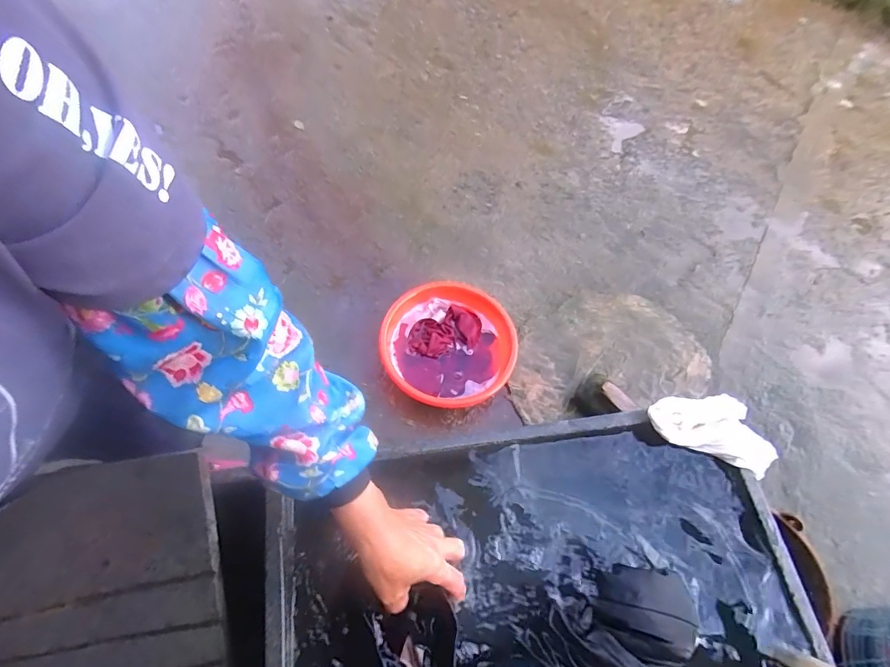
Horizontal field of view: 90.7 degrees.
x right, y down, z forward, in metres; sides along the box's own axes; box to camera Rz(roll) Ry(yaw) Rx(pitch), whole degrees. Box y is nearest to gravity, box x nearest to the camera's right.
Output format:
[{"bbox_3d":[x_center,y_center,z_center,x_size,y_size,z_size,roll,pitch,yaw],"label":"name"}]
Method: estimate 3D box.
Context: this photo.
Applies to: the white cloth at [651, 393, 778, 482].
[{"bbox_3d":[0.335,0.115,0.552,0.174,0.036,0.079,21,65,-3],"label":"white cloth"}]

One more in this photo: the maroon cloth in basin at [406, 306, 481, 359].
[{"bbox_3d":[-0.002,0.001,1.283,0.220,0.038,0.134,-13,67,-13],"label":"maroon cloth in basin"}]

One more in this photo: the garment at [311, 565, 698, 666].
[{"bbox_3d":[0.060,0.330,0.423,0.380,0.070,0.169,-10,64,-5],"label":"garment"}]

